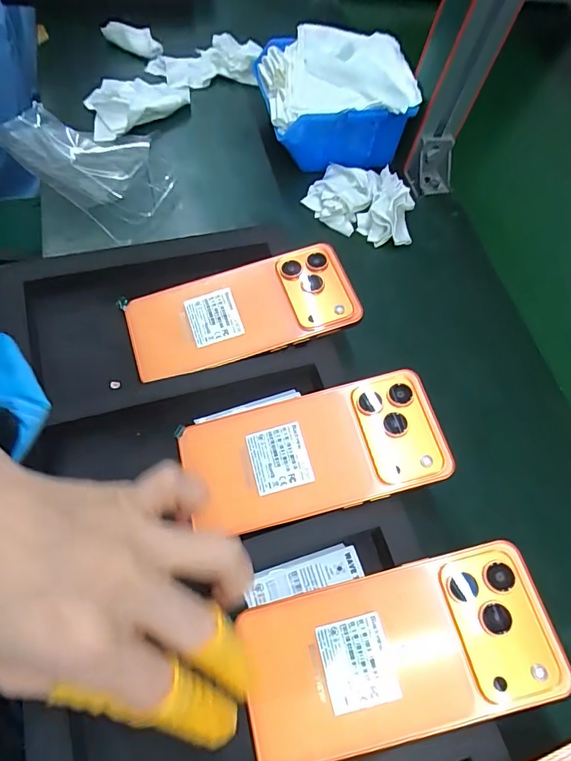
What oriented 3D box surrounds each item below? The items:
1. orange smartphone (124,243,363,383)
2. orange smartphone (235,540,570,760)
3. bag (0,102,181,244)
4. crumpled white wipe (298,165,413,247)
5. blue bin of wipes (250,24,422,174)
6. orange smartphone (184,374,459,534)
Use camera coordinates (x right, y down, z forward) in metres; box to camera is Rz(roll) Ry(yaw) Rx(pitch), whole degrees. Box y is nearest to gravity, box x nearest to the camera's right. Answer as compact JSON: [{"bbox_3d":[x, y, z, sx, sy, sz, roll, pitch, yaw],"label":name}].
[{"bbox_3d":[-0.031,-0.052,0.335,0.158,0.013,0.074,-16,67,-9],"label":"orange smartphone"},{"bbox_3d":[0.058,0.143,0.244,0.158,0.005,0.076,-16,66,0],"label":"orange smartphone"},{"bbox_3d":[-0.177,-0.202,0.433,0.169,0.035,0.110,40,63,12],"label":"bag"},{"bbox_3d":[0.071,-0.170,0.440,0.099,0.030,0.074,18,61,0],"label":"crumpled white wipe"},{"bbox_3d":[0.046,-0.271,0.458,0.140,0.082,0.109,-4,63,-11],"label":"blue bin of wipes"},{"bbox_3d":[0.018,0.044,0.292,0.157,0.007,0.077,-13,66,-1],"label":"orange smartphone"}]

